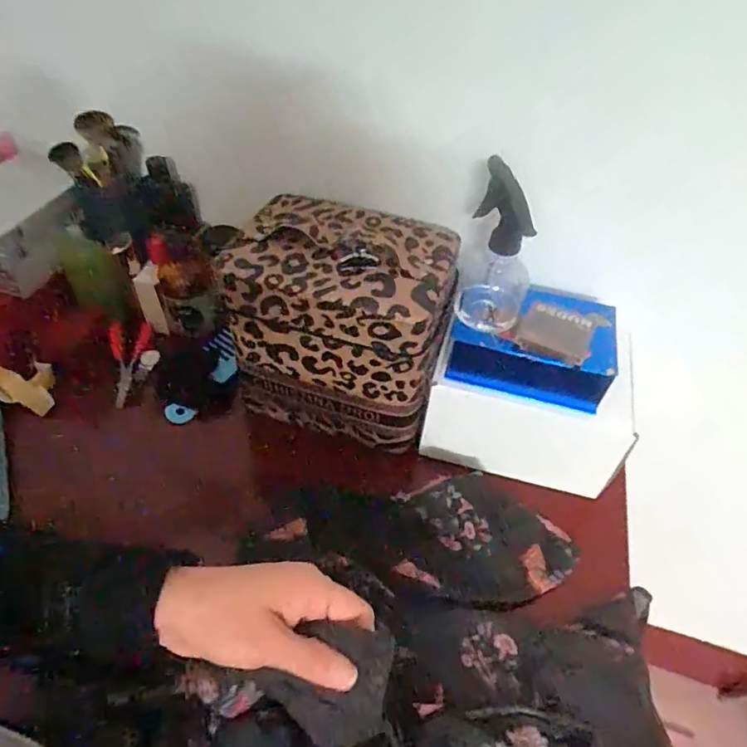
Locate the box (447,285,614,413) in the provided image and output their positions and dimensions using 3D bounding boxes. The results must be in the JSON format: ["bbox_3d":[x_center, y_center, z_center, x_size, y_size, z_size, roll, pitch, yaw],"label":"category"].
[{"bbox_3d":[0.174,-0.037,0.601,0.168,0.079,0.123,13,47,8],"label":"box"}]

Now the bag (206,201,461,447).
[{"bbox_3d":[-0.034,-0.063,0.657,0.236,0.231,0.177,16,48,10],"label":"bag"}]

